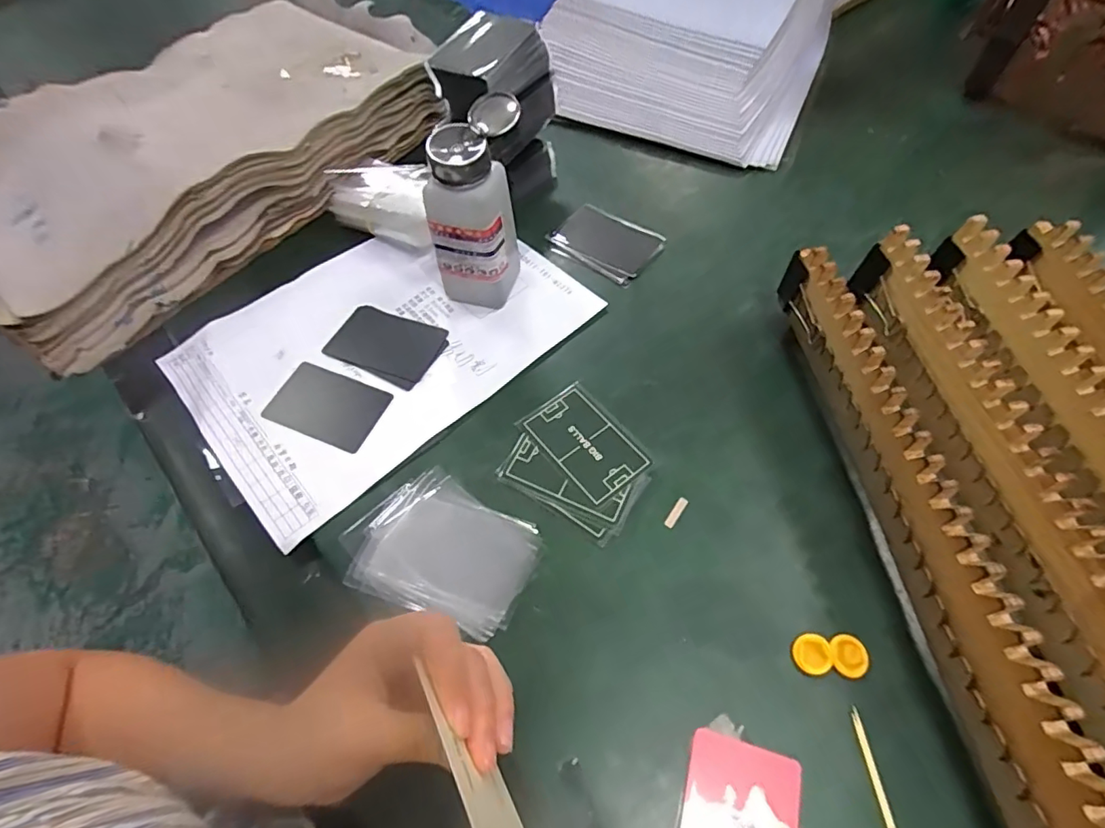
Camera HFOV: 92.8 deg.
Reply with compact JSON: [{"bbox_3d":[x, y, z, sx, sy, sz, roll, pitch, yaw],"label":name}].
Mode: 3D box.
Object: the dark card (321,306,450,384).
[{"bbox_3d":[-0.135,-0.059,0.429,0.089,0.004,0.056,17,63,12],"label":"dark card"}]

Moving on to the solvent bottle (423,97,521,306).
[{"bbox_3d":[-0.054,-0.152,0.398,0.056,0.137,0.071,16,62,11],"label":"solvent bottle"}]

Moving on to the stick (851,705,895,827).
[{"bbox_3d":[0.161,0.183,0.261,0.004,0.004,0.064,-5,60,0],"label":"stick"}]

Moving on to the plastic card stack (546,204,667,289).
[{"bbox_3d":[0.045,-0.155,0.470,0.095,0.007,0.067,29,66,18],"label":"plastic card stack"}]

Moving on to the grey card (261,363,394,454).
[{"bbox_3d":[-0.168,-0.006,0.395,0.083,0.004,0.053,20,62,13],"label":"grey card"}]

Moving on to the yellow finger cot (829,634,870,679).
[{"bbox_3d":[0.164,0.133,0.290,0.020,0.004,0.021,-2,60,1],"label":"yellow finger cot"}]

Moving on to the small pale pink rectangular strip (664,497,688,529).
[{"bbox_3d":[0.080,0.063,0.338,0.006,0.004,0.023,33,67,19],"label":"small pale pink rectangular strip"}]

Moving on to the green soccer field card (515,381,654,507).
[{"bbox_3d":[0.023,0.018,0.364,0.053,0.004,0.084,-36,65,-16],"label":"green soccer field card"}]

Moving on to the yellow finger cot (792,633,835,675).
[{"bbox_3d":[0.144,0.132,0.290,0.021,0.004,0.020,-1,60,2],"label":"yellow finger cot"}]

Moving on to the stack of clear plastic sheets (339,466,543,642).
[{"bbox_3d":[-0.070,0.084,0.329,0.115,0.006,0.081,24,64,15],"label":"stack of clear plastic sheets"}]

